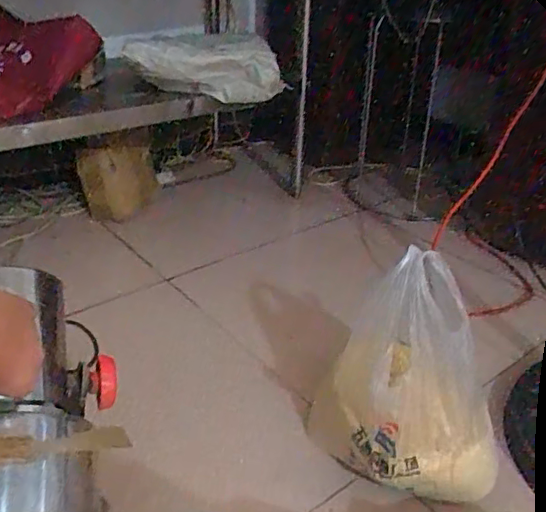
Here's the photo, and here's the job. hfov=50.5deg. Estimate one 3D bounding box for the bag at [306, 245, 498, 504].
[{"bbox_3d":[0.162,0.163,0.727,0.218,0.321,0.125,7,30,2],"label":"bag"}]

